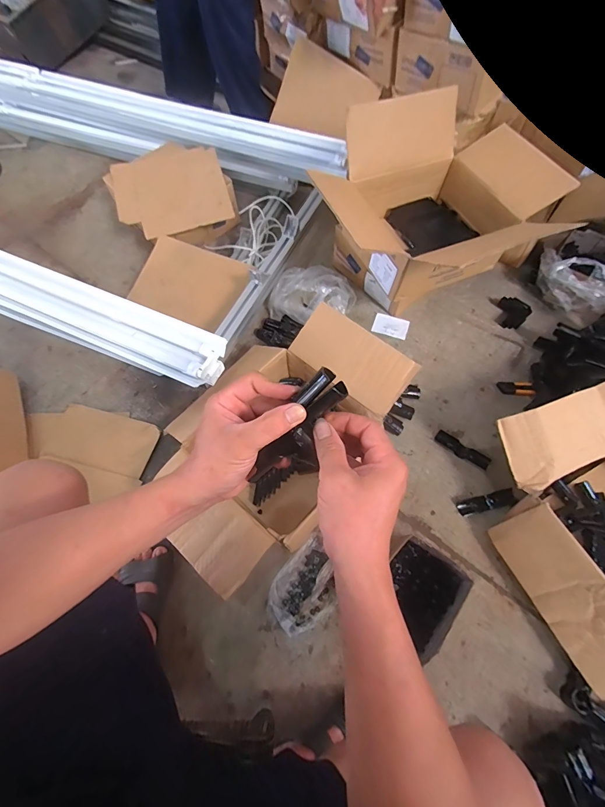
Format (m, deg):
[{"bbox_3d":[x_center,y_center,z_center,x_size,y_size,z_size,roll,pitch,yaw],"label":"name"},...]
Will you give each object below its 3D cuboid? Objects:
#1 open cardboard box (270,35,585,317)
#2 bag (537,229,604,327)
[{"bbox_3d":[0.307,-0.460,0.872,0.526,0.342,0.357,-26,66,-10],"label":"open cardboard box"},{"bbox_3d":[0.803,-0.388,0.970,0.209,0.105,0.271,41,72,19],"label":"bag"}]

